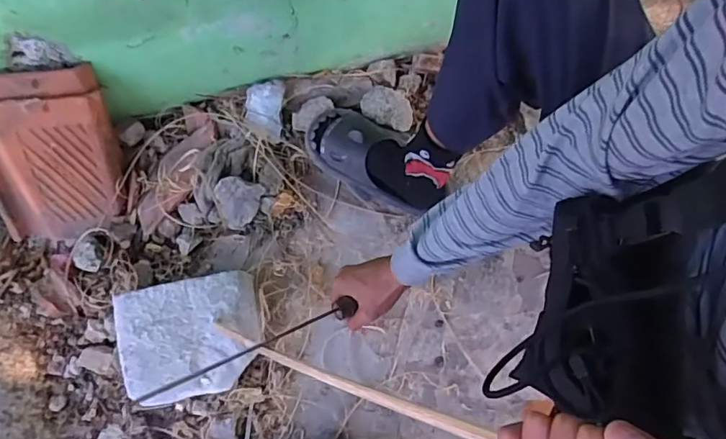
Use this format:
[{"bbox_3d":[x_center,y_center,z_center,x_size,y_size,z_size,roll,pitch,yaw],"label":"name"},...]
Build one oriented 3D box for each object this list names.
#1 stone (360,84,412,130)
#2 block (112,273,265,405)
[{"bbox_3d":[0.048,-0.214,0.999,0.103,0.053,0.074,15,76,6],"label":"stone"},{"bbox_3d":[-0.289,0.200,0.886,0.232,0.065,0.188,-12,75,-2],"label":"block"}]

